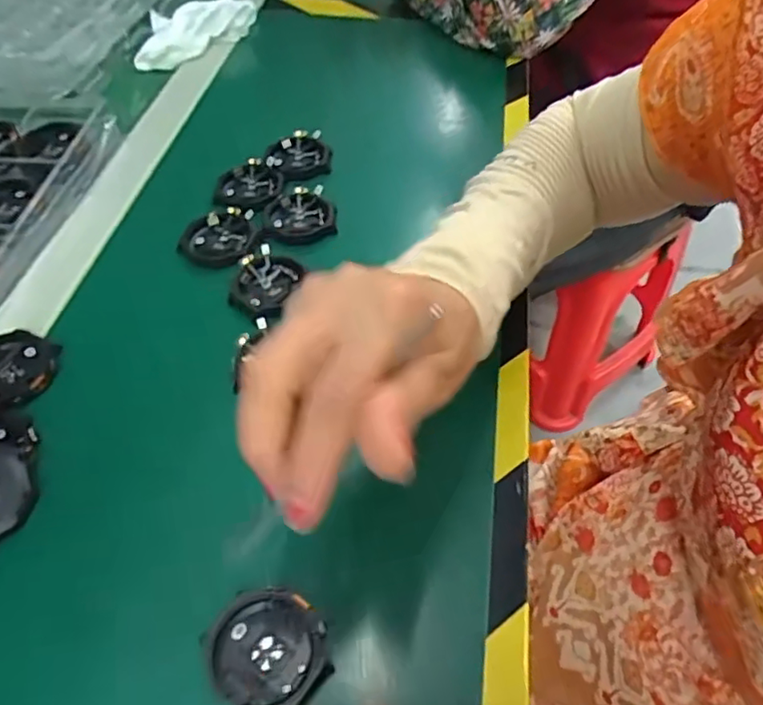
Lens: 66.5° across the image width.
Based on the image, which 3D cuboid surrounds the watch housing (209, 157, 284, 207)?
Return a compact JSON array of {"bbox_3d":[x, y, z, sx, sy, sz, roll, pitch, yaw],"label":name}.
[{"bbox_3d":[-0.099,-0.125,0.438,0.042,0.013,0.050,33,59,24],"label":"watch housing"}]

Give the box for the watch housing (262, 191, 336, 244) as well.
[{"bbox_3d":[-0.058,-0.098,0.421,0.049,0.012,0.047,-8,52,-5],"label":"watch housing"}]

